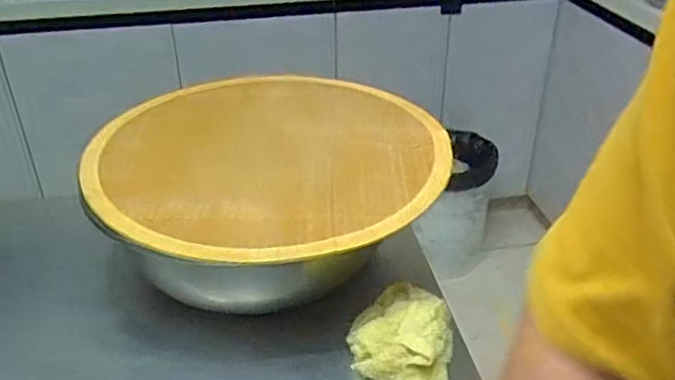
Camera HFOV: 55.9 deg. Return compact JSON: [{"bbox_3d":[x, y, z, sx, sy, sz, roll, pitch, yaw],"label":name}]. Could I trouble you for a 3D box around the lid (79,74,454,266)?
[{"bbox_3d":[-0.063,-0.043,0.647,0.335,0.022,0.335,0,32,0],"label":"lid"}]

